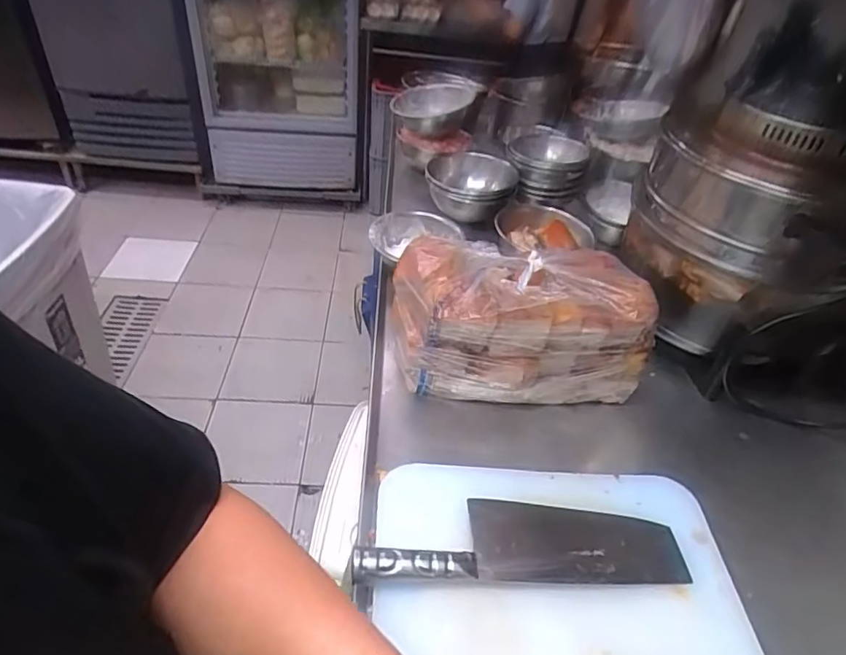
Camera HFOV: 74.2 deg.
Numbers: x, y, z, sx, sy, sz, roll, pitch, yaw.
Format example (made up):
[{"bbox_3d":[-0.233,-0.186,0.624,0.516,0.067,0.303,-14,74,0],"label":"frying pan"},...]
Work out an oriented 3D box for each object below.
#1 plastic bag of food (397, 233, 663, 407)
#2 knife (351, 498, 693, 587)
[{"bbox_3d":[0.121,-0.005,0.716,0.298,0.160,0.149,-1,40,-10],"label":"plastic bag of food"},{"bbox_3d":[0.096,0.203,0.538,0.316,0.026,0.084,2,40,-6],"label":"knife"}]

